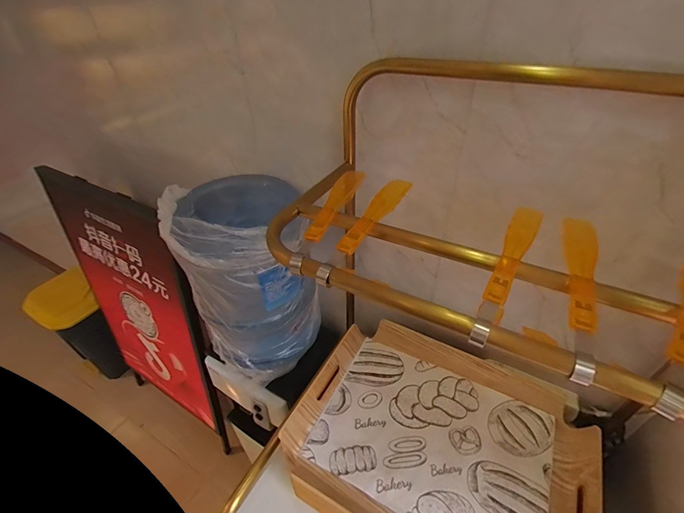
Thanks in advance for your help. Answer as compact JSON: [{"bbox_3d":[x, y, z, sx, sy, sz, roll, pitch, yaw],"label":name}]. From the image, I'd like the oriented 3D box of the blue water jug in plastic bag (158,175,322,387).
[{"bbox_3d":[-0.188,0.048,0.687,0.217,0.379,0.224,-27,46,-28],"label":"blue water jug in plastic bag"}]

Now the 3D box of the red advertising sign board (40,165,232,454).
[{"bbox_3d":[-0.661,0.204,1.125,0.474,0.943,0.047,14,35,21],"label":"red advertising sign board"}]

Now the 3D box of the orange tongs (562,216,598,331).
[{"bbox_3d":[0.233,0.011,0.328,0.027,0.020,0.149,15,42,18],"label":"orange tongs"}]

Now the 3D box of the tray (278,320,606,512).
[{"bbox_3d":[0.151,0.296,0.545,0.442,0.047,0.332,19,44,23],"label":"tray"}]

